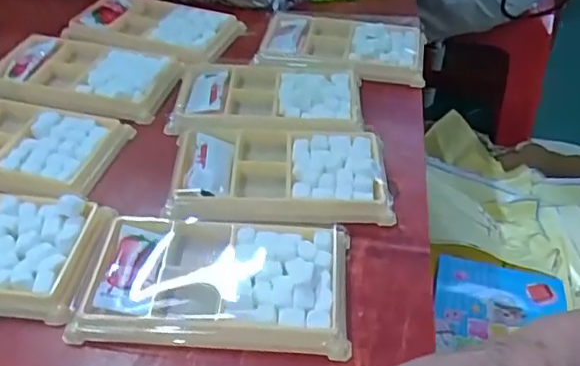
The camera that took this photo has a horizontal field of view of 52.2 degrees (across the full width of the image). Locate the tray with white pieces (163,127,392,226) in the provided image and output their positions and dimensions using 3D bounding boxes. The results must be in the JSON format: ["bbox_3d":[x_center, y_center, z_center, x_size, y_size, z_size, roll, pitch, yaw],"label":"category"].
[{"bbox_3d":[-0.006,-0.008,0.374,0.129,0.018,0.076,0,42,-2],"label":"tray with white pieces"}]

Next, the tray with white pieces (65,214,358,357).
[{"bbox_3d":[-0.037,0.048,0.311,0.132,0.013,0.081,4,42,2],"label":"tray with white pieces"}]

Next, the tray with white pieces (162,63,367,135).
[{"bbox_3d":[-0.017,-0.059,0.433,0.134,0.023,0.084,-1,42,-2],"label":"tray with white pieces"}]

